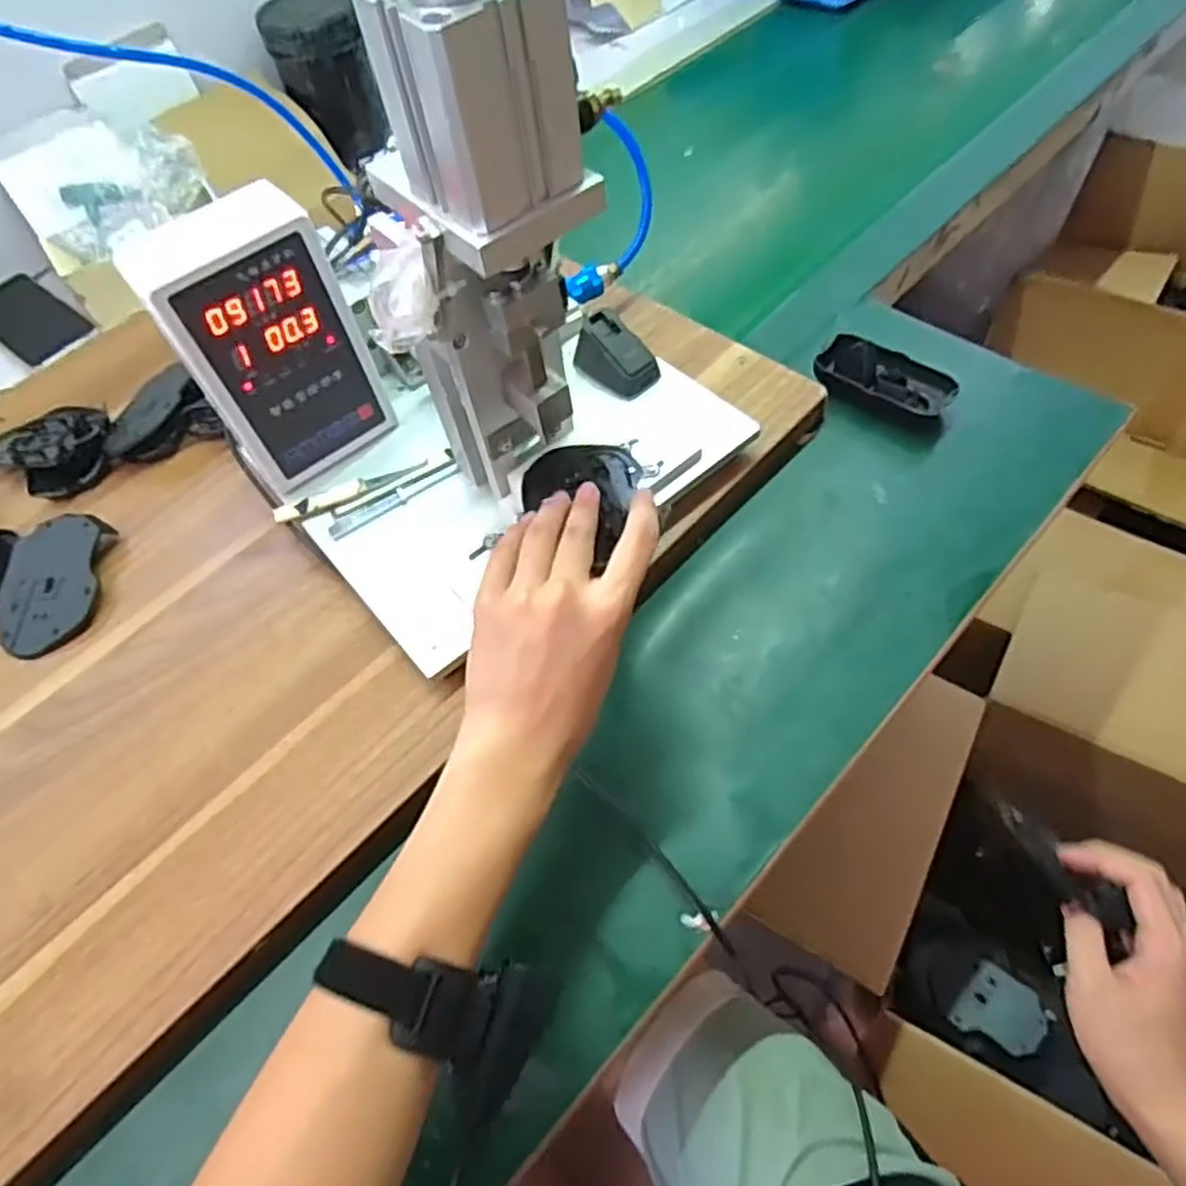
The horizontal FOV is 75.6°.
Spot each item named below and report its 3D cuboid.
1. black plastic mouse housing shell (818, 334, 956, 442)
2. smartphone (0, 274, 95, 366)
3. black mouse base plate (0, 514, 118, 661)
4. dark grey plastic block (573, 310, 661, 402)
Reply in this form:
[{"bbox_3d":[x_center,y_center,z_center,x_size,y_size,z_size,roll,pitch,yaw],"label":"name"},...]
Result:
[{"bbox_3d":[0.240,-0.175,0.623,0.108,0.025,0.056,32,66,22],"label":"black plastic mouse housing shell"},{"bbox_3d":[-0.597,-0.291,0.808,0.147,0.012,0.076,32,66,22],"label":"smartphone"},{"bbox_3d":[-0.403,-0.009,0.569,0.065,0.018,0.110,-3,58,4],"label":"black mouse base plate"},{"bbox_3d":[0.018,-0.186,0.598,0.067,0.032,0.042,36,68,24],"label":"dark grey plastic block"}]

